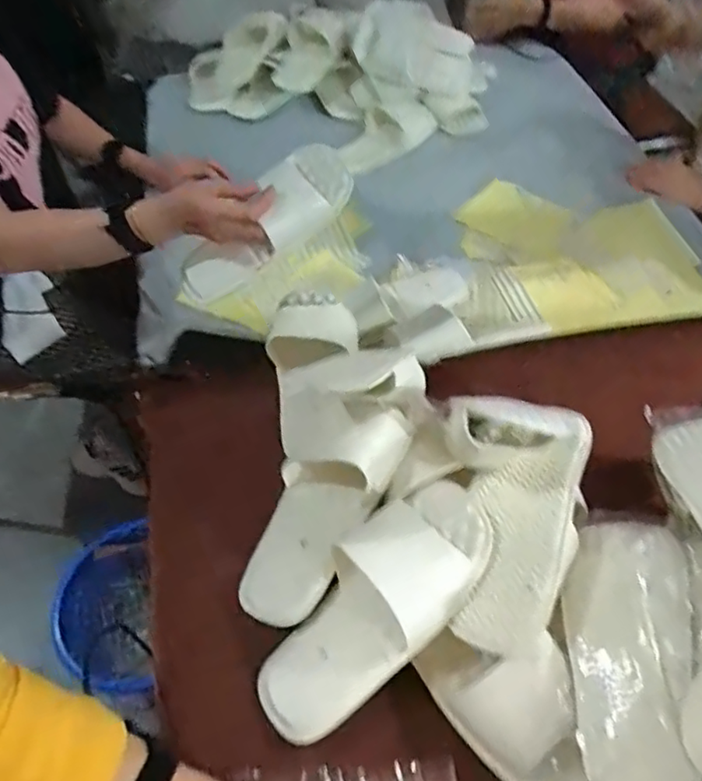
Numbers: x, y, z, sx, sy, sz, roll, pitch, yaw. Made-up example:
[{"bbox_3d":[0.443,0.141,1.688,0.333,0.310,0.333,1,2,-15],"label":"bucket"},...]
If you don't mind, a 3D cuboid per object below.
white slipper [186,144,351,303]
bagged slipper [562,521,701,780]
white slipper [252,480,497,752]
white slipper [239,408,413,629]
[{"bbox_3d":[-0.110,-0.196,0.774,0.253,0.083,0.067,-38,55,16],"label":"white slipper"},{"bbox_3d":[0.233,0.218,0.522,0.093,0.050,0.234,-5,42,30],"label":"bagged slipper"},{"bbox_3d":[0.023,0.189,0.545,0.116,0.047,0.257,39,78,24],"label":"white slipper"},{"bbox_3d":[-0.031,0.107,0.606,0.107,0.061,0.238,29,72,19],"label":"white slipper"}]

